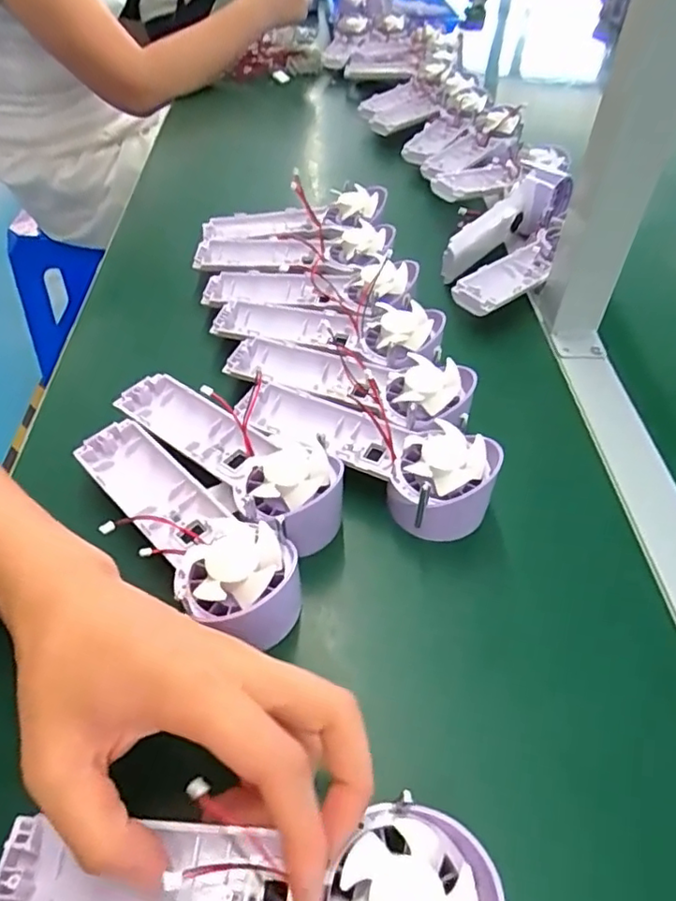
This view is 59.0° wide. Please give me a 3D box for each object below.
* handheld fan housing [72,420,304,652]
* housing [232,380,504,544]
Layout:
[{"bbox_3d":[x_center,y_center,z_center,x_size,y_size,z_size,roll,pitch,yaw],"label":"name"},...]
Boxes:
[{"bbox_3d":[-0.088,0.039,0.344,0.057,0.050,0.171,-33,56,-27],"label":"handheld fan housing"},{"bbox_3d":[0.015,-0.005,0.379,0.171,0.044,0.055,26,53,22],"label":"housing"}]

